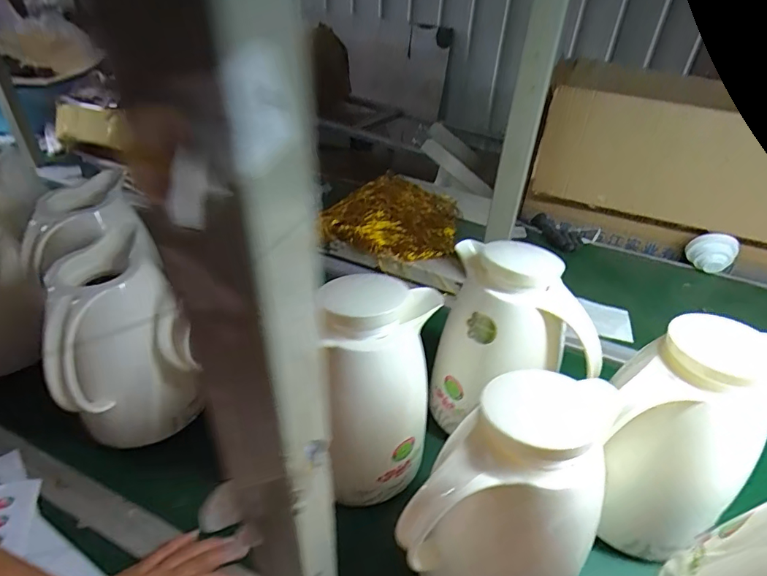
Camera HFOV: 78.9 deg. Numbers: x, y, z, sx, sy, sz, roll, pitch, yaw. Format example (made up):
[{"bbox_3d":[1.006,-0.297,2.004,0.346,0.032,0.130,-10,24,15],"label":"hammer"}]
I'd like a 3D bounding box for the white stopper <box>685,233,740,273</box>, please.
[{"bbox_3d":[0.676,-0.072,0.964,0.085,0.080,0.048,31,45,28],"label":"white stopper"}]

